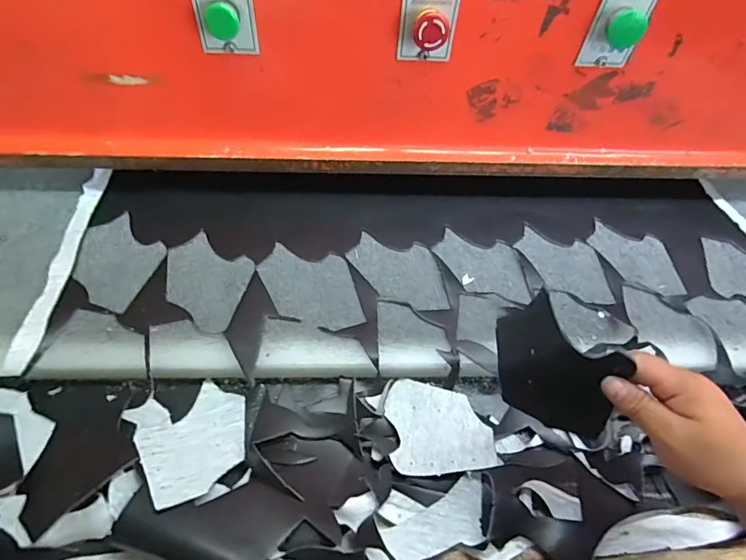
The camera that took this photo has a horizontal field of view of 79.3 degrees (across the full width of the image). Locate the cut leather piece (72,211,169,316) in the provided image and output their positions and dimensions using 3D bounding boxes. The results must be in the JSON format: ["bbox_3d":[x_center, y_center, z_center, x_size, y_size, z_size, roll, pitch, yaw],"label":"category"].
[{"bbox_3d":[-0.323,-0.026,0.561,0.104,0.004,0.127,15,54,6],"label":"cut leather piece"}]

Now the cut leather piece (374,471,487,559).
[{"bbox_3d":[0.061,0.228,0.420,0.106,0.015,0.054,-15,57,-16],"label":"cut leather piece"}]

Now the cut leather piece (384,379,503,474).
[{"bbox_3d":[0.070,0.154,0.485,0.103,0.006,0.109,-10,43,4],"label":"cut leather piece"}]

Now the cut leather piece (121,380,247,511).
[{"bbox_3d":[-0.183,0.159,0.466,0.108,0.018,0.136,-13,36,-36],"label":"cut leather piece"}]

